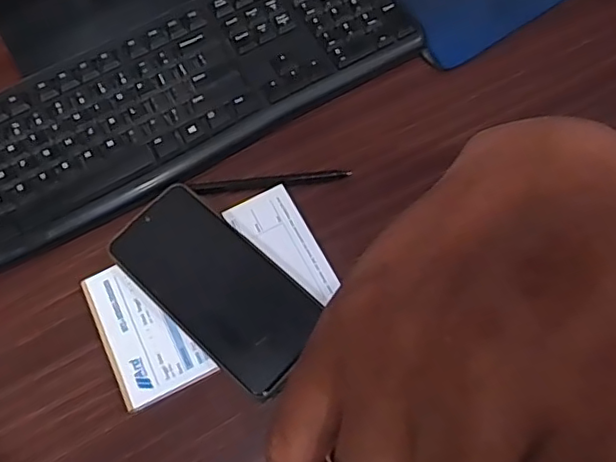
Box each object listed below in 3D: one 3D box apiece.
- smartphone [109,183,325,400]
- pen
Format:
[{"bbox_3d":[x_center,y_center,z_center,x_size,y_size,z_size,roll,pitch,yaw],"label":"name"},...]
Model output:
[{"bbox_3d":[-0.065,0.036,0.419,0.160,0.008,0.077,40,76,16],"label":"smartphone"},{"bbox_3d":[-0.029,-0.039,0.463,0.122,0.008,0.010,-4,72,0],"label":"pen"}]

